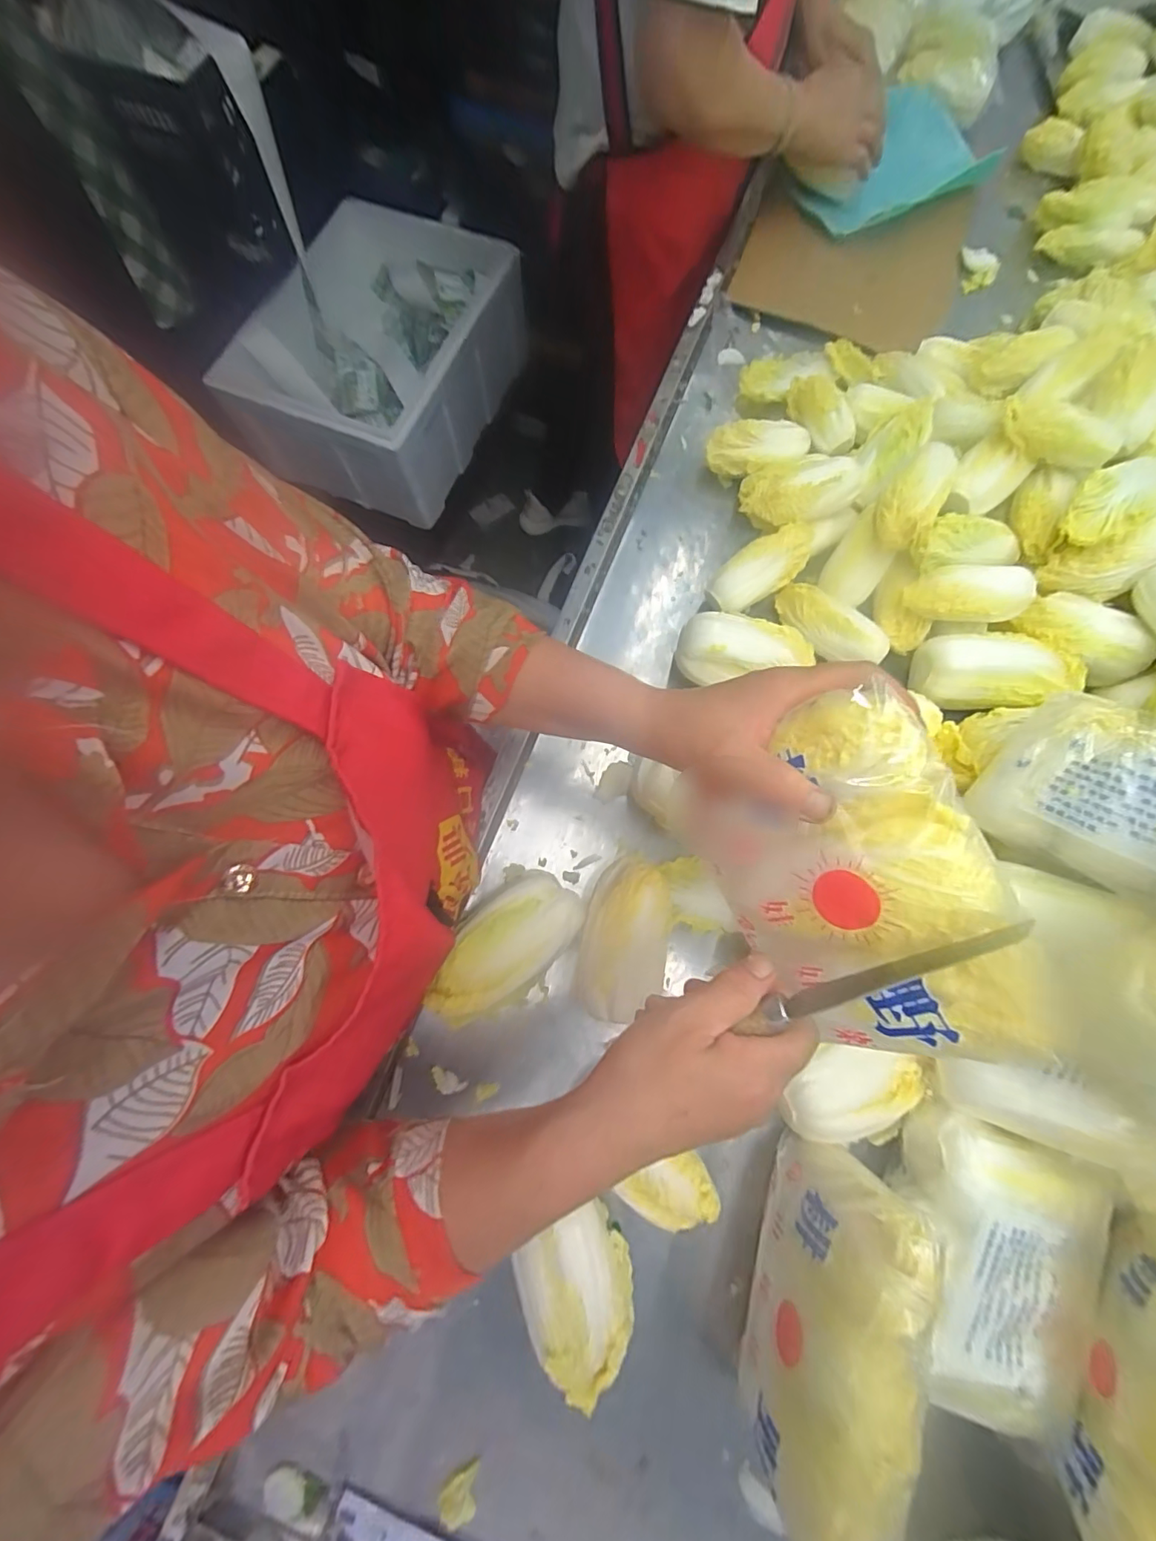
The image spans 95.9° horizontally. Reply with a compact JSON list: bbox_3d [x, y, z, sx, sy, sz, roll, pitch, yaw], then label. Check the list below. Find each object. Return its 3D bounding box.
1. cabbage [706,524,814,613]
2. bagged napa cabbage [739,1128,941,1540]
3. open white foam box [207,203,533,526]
[{"bbox_3d":[0.189,-0.206,0.541,0.120,0.060,0.050,-31,78,-8],"label":"cabbage"},{"bbox_3d":[0.163,0.370,0.358,0.059,0.143,0.190,19,76,4],"label":"bagged napa cabbage"},{"bbox_3d":[-0.423,-0.897,1.123,0.452,0.249,0.537,20,76,5],"label":"open white foam box"}]

